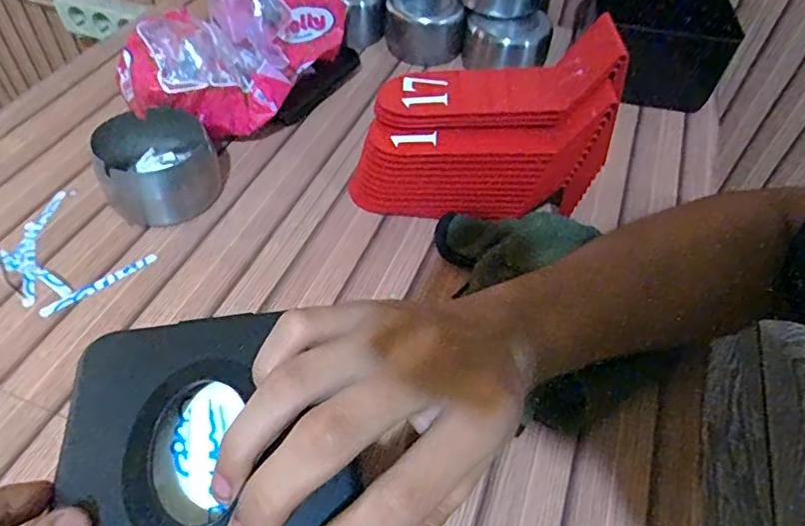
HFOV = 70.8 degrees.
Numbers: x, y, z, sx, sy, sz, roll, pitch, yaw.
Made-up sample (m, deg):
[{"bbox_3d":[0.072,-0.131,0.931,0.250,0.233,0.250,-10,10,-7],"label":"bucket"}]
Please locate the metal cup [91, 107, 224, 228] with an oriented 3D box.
[{"bbox_3d":[-0.189,-0.077,0.431,0.083,0.047,0.090,2,49,-2],"label":"metal cup"}]

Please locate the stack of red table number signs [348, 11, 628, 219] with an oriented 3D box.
[{"bbox_3d":[0.055,-0.099,0.412,0.170,0.128,0.081,7,49,2],"label":"stack of red table number signs"}]

